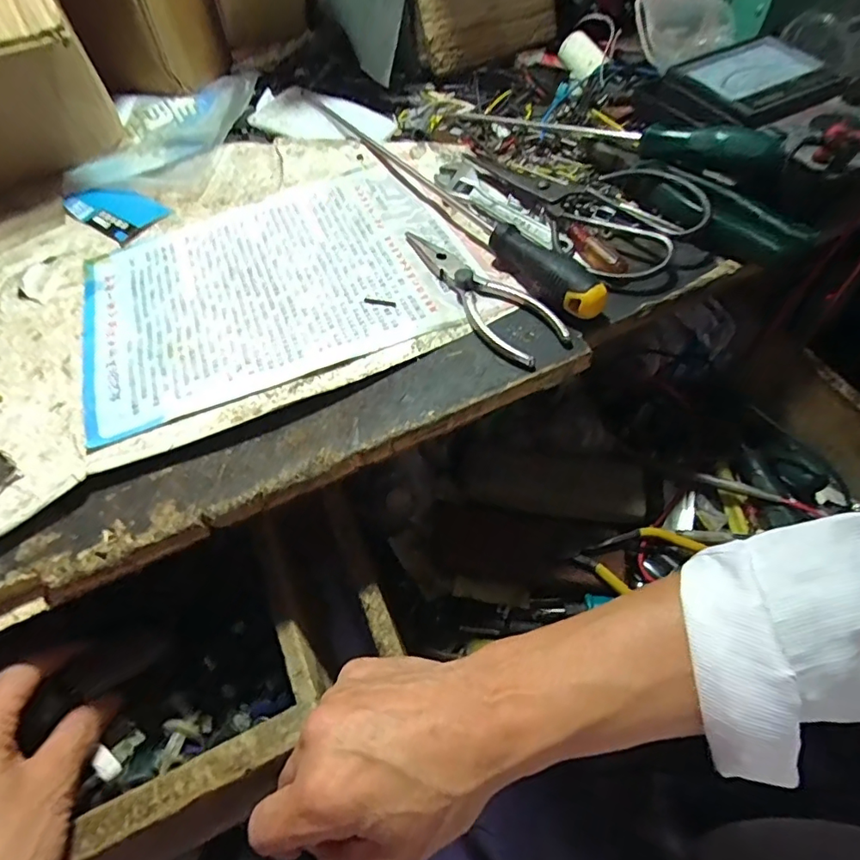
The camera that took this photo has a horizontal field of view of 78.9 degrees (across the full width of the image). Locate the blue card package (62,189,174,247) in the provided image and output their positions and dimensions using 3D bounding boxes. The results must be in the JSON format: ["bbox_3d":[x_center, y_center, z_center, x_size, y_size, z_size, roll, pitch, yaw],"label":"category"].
[{"bbox_3d":[-0.274,-0.195,0.455,0.088,0.005,0.054,31,64,22],"label":"blue card package"}]

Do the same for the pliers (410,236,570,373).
[{"bbox_3d":[0.033,-0.101,0.358,0.047,0.017,0.154,-27,59,-14],"label":"pliers"}]

